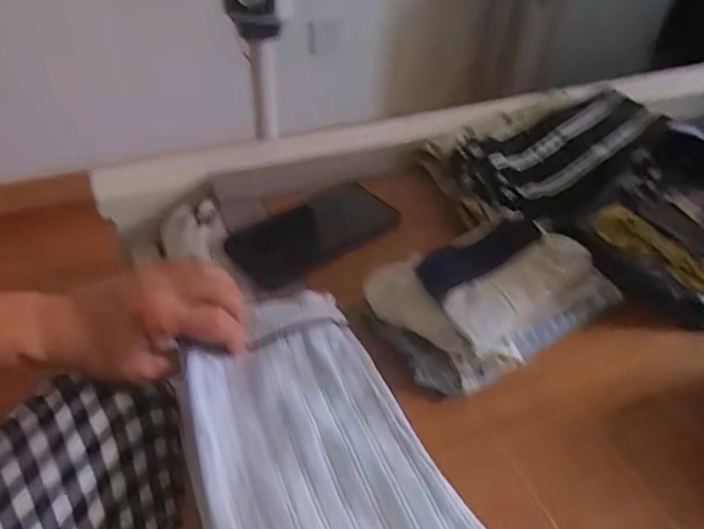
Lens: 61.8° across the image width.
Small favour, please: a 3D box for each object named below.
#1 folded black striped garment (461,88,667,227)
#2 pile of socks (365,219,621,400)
[{"bbox_3d":[0.220,-0.119,0.630,0.228,0.059,0.130,-29,50,-32],"label":"folded black striped garment"},{"bbox_3d":[0.118,0.022,0.489,0.202,0.070,0.115,-25,48,-29],"label":"pile of socks"}]

